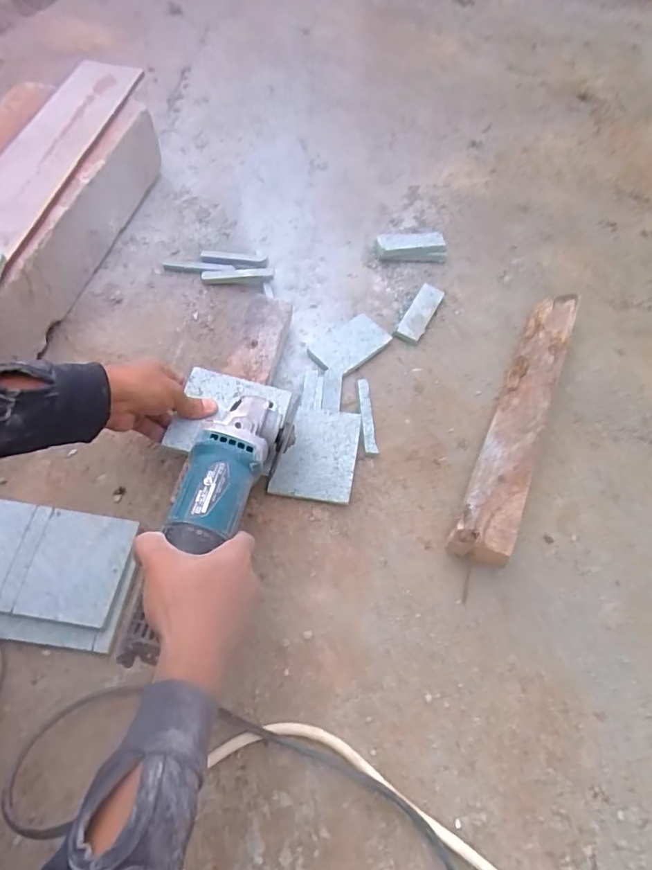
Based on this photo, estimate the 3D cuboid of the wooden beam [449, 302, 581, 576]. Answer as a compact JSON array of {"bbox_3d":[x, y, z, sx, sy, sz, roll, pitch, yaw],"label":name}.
[{"bbox_3d":[0.228,-0.031,0.587,0.057,0.054,0.401,24,60,11],"label":"wooden beam"}]

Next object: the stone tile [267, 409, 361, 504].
[{"bbox_3d":[-0.010,0.020,0.545,0.083,0.007,0.099,7,73,8],"label":"stone tile"}]

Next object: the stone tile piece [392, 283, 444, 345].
[{"bbox_3d":[0.126,-0.163,0.681,0.034,0.015,0.101,26,60,12],"label":"stone tile piece"}]

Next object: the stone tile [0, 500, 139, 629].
[{"bbox_3d":[-0.279,0.116,0.477,0.176,0.008,0.099,8,59,3],"label":"stone tile"}]

